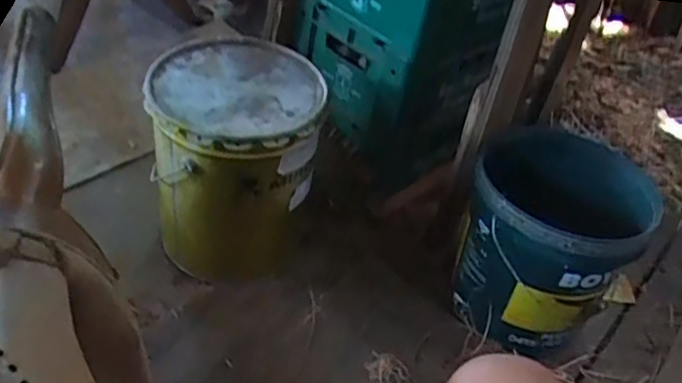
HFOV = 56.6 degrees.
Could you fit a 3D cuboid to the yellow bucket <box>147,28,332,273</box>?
[{"bbox_3d":[-0.187,-0.038,1.135,0.277,0.396,0.295,4,38,-3],"label":"yellow bucket"}]

